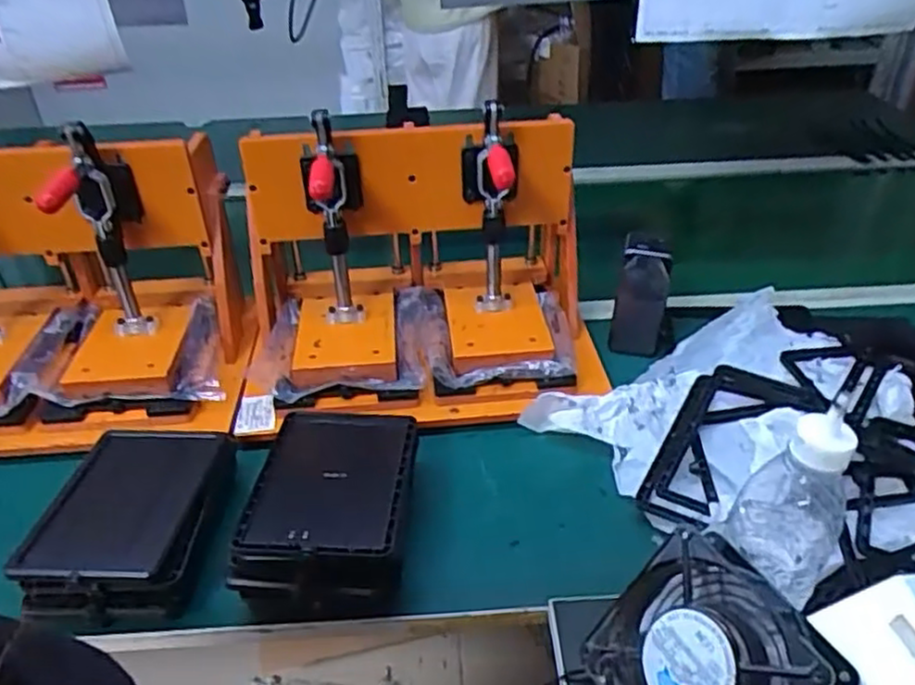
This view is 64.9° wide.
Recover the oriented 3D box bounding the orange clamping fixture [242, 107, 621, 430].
[{"bbox_3d":[-0.041,-0.085,0.742,0.364,0.238,0.234,-2,34,0],"label":"orange clamping fixture"}]

